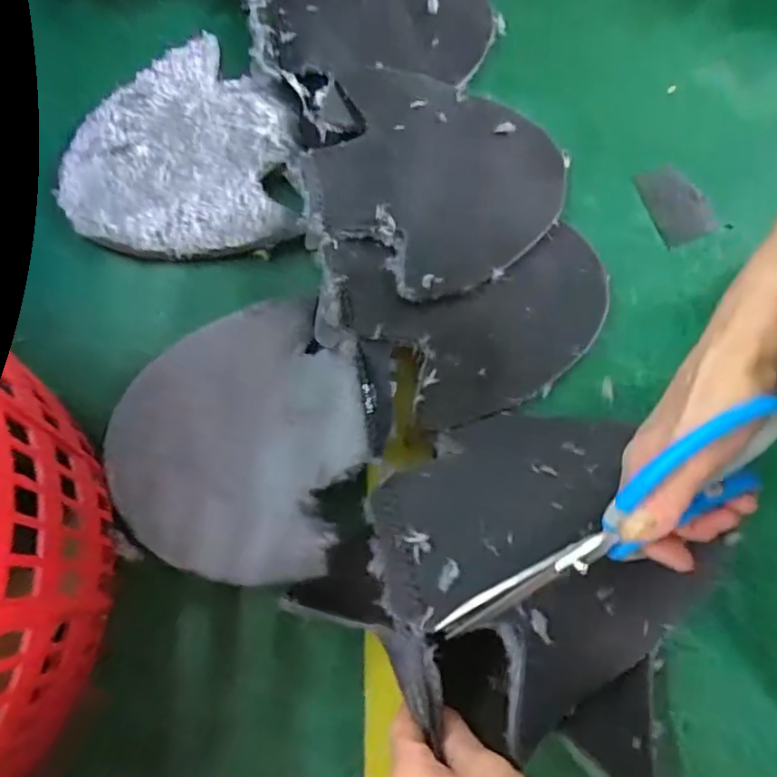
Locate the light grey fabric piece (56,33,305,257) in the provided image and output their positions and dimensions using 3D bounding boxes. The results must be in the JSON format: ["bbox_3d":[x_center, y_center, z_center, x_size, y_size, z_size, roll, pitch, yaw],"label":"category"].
[{"bbox_3d":[-0.177,-0.205,0.495,0.190,0.021,0.199,-6,72,-1],"label":"light grey fabric piece"}]

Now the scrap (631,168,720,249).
[{"bbox_3d":[0.238,-0.153,0.490,0.046,0.004,0.070,-17,73,-4],"label":"scrap"}]

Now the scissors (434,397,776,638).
[{"bbox_3d":[0.104,0.067,0.286,0.185,0.079,0.013,-25,44,-2],"label":"scissors"}]

